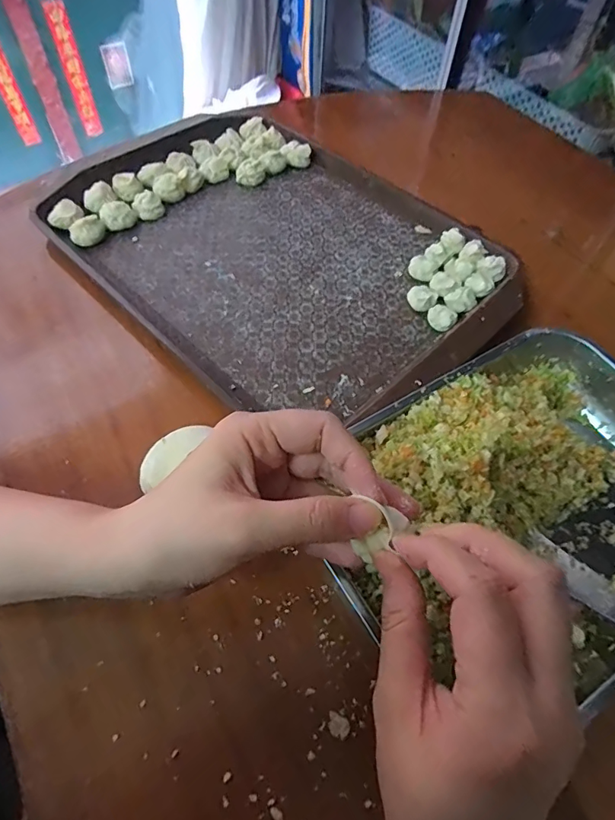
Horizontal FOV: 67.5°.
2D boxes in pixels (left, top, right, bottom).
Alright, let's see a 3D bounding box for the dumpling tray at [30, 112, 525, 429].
[{"bbox_3d":[-0.024,-0.159,0.428,0.397,0.032,0.290,38,63,20],"label":"dumpling tray"}]

